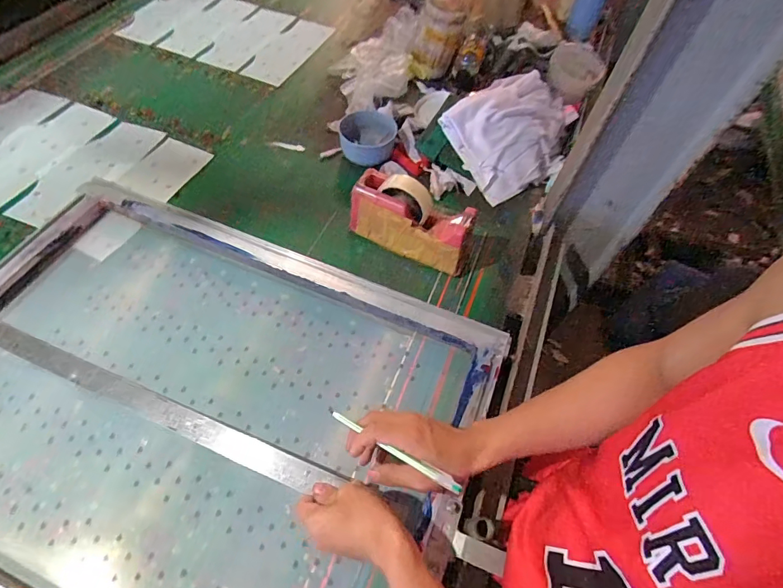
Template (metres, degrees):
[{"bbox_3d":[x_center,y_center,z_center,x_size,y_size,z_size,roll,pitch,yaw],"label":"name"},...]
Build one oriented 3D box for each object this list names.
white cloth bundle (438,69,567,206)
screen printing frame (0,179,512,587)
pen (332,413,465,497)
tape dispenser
[{"bbox_3d":[0.253,-0.338,0.857,0.301,0.081,0.218,-31,66,-21],"label":"white cloth bundle"},{"bbox_3d":[-0.269,0.149,0.547,0.718,0.040,0.544,22,59,9],"label":"screen printing frame"},{"bbox_3d":[0.001,0.169,0.469,0.165,0.011,0.010,23,58,27],"label":"pen"},{"bbox_3d":[0.031,-0.120,0.695,0.200,0.118,0.061,26,60,11],"label":"tape dispenser"}]

